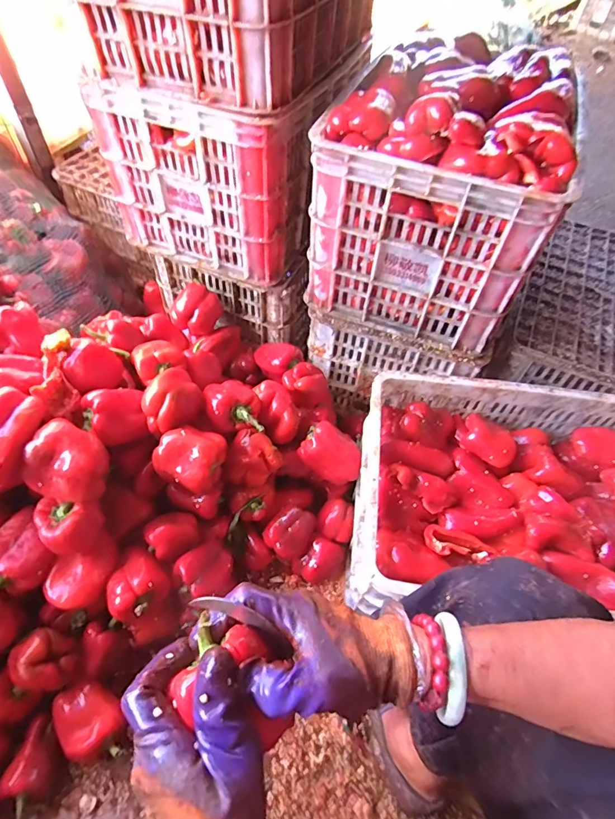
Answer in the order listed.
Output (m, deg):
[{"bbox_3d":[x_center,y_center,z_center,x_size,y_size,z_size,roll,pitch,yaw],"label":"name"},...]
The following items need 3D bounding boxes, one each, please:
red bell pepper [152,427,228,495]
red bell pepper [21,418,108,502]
[{"bbox_3d":[-0.184,0.078,0.691,0.090,0.088,0.096,2,55,-3],"label":"red bell pepper"},{"bbox_3d":[-0.326,0.068,0.589,0.092,0.069,0.093,10,55,3],"label":"red bell pepper"}]

